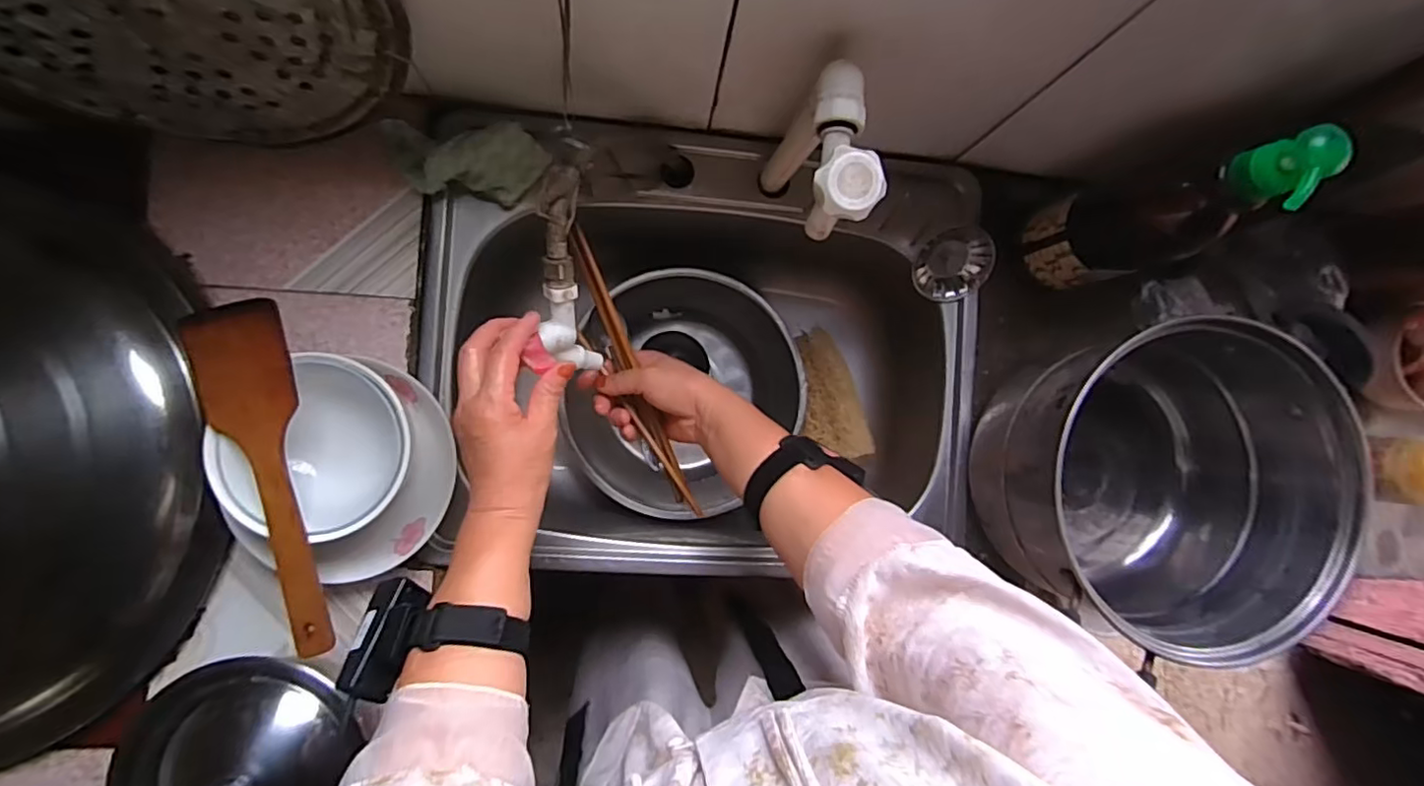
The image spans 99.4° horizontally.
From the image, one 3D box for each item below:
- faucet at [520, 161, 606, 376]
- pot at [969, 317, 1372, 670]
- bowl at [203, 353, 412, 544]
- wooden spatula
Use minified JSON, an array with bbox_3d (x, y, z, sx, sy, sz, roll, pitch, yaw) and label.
[{"bbox_3d":[-0.110,-0.085,0.449,0.043,0.055,0.155,0,112,-6],"label":"faucet"},{"bbox_3d":[0.391,0.080,0.552,0.267,0.162,0.259,0,88,-6],"label":"pot"},{"bbox_3d":[-0.308,0.046,0.495,0.135,0.087,0.123,0,88,-6],"label":"bowl"},{"bbox_3d":[-0.335,0.066,0.445,0.070,0.017,0.259,-8,89,-6],"label":"wooden spatula"}]

